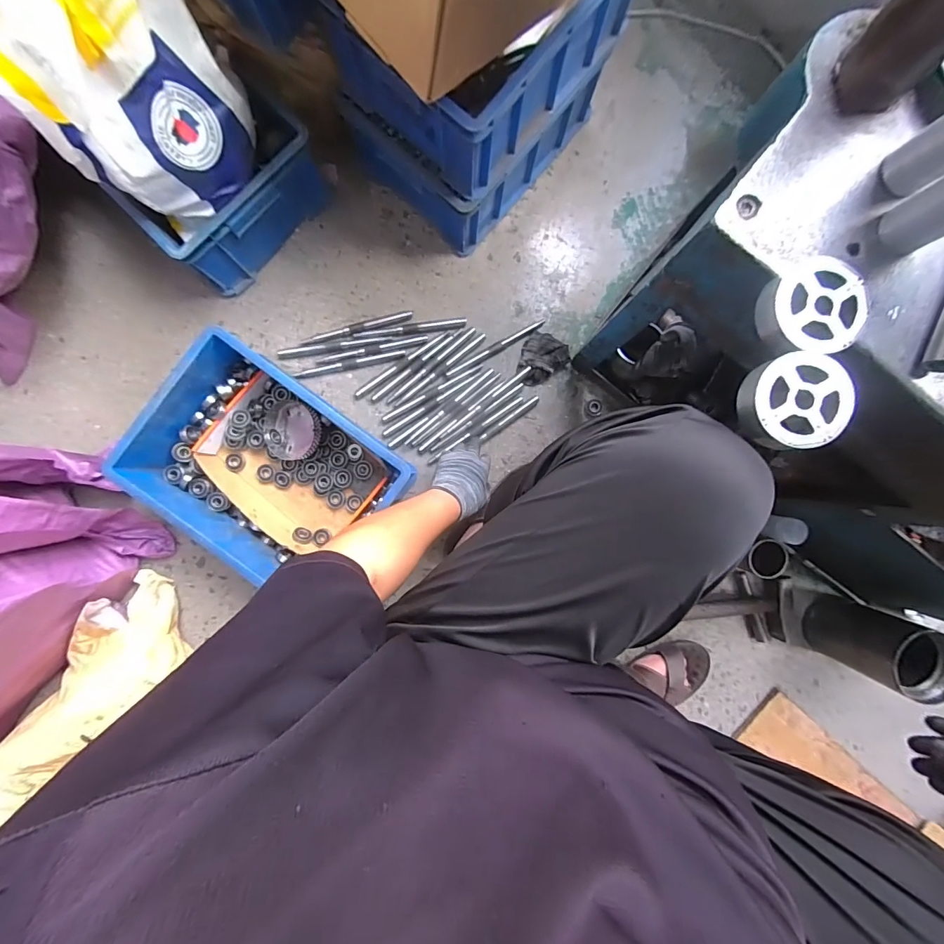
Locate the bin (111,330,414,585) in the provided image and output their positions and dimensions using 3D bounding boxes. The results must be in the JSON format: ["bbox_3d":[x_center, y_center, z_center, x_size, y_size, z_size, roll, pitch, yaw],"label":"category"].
[{"bbox_3d":[-0.350,-0.009,0.709,0.368,0.141,0.295,37,89,-1],"label":"bin"}]

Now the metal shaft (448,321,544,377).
[{"bbox_3d":[0.047,-0.243,0.788,0.213,0.010,0.016,-30,91,-2],"label":"metal shaft"}]

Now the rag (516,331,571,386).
[{"bbox_3d":[0.129,-0.217,0.769,0.092,0.041,0.085,-40,91,-2],"label":"rag"}]

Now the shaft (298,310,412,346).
[{"bbox_3d":[-0.226,-0.278,0.781,0.222,0.011,0.020,-15,90,-2],"label":"shaft"}]

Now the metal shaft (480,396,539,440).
[{"bbox_3d":[0.074,-0.105,0.786,0.137,0.014,0.012,-36,91,-2],"label":"metal shaft"}]

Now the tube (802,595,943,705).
[{"bbox_3d":[0.726,0.309,0.729,0.114,0.177,0.118,16,89,-2],"label":"tube"}]

